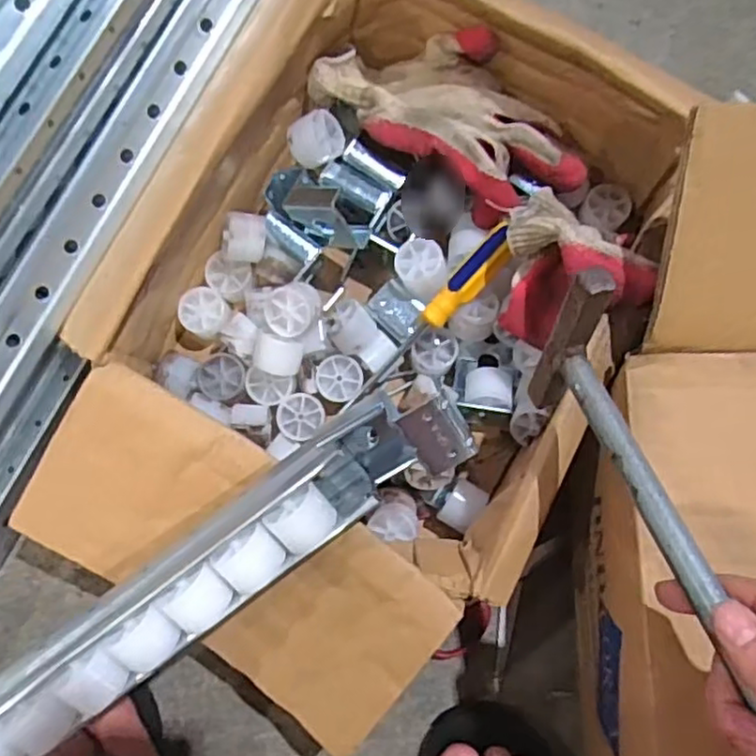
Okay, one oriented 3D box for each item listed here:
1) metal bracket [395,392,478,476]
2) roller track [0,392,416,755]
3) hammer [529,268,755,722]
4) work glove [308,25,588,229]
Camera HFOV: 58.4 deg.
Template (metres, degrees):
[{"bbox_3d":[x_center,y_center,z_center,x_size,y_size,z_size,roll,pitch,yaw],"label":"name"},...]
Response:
[{"bbox_3d":[0.032,0.030,0.369,0.033,0.022,0.039,-29,103,-2],"label":"metal bracket"},{"bbox_3d":[-0.339,0.297,0.377,0.880,0.049,0.050,-37,84,-1],"label":"roller track"},{"bbox_3d":[0.144,0.097,0.299,0.027,0.090,0.298,-18,63,-4],"label":"hammer"},{"bbox_3d":[0.053,-0.189,0.486,0.196,0.045,0.099,43,82,5],"label":"work glove"}]

